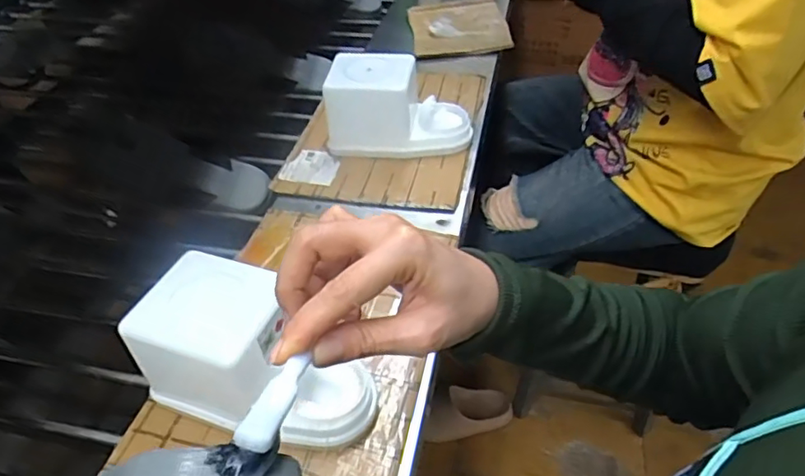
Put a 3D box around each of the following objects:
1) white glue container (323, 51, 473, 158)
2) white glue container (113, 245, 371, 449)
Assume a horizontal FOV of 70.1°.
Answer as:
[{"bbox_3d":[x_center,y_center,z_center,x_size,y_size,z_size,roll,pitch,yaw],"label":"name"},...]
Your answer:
[{"bbox_3d":[-0.005,-0.180,0.767,0.181,0.110,0.093,0,43,3],"label":"white glue container"},{"bbox_3d":[-0.113,0.098,0.473,0.183,0.110,0.096,13,45,16],"label":"white glue container"}]

